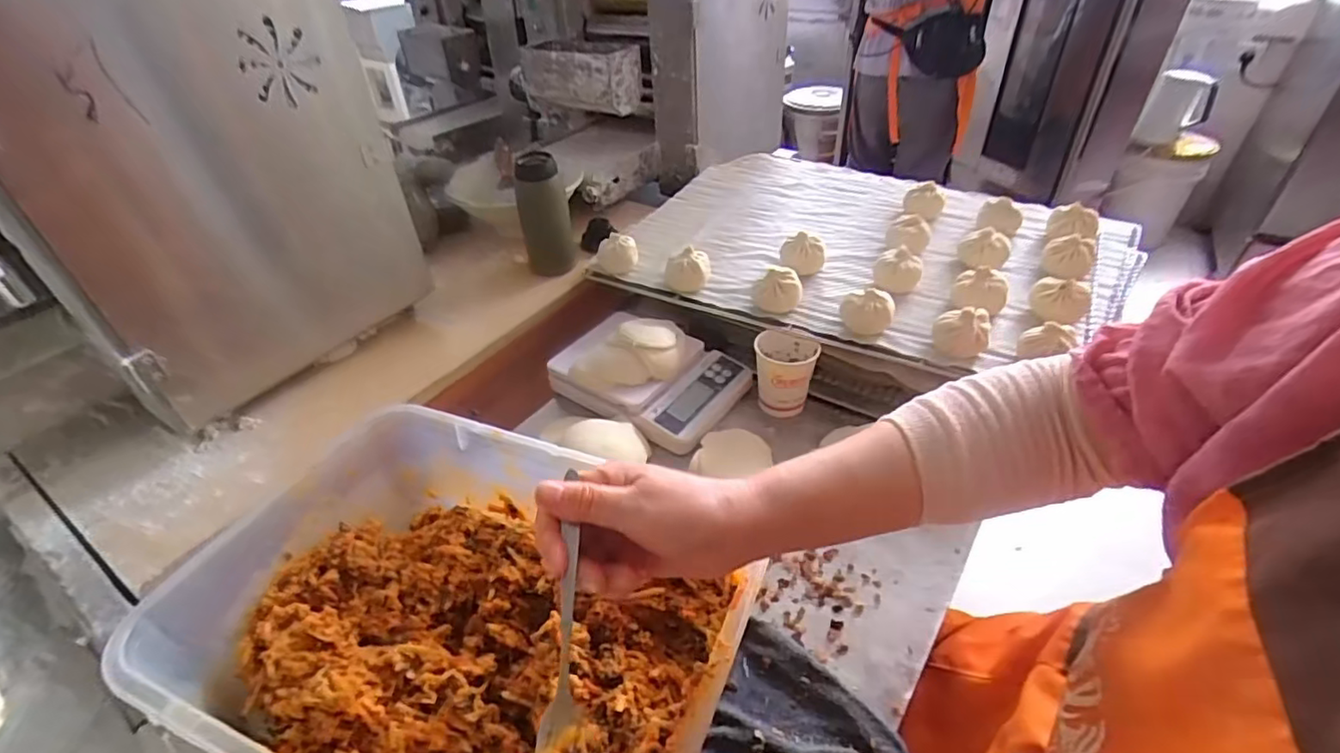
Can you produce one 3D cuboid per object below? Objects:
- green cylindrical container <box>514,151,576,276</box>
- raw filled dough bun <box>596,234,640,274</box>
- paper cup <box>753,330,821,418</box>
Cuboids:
[{"bbox_3d":[-0.185,-0.242,0.887,0.071,0.169,0.076,-4,39,-3],"label":"green cylindrical container"},{"bbox_3d":[-0.072,-0.170,0.821,0.056,0.048,0.052,-3,39,-2],"label":"raw filled dough bun"},{"bbox_3d":[0.133,-0.003,0.697,0.069,0.081,0.062,3,39,6],"label":"paper cup"}]

